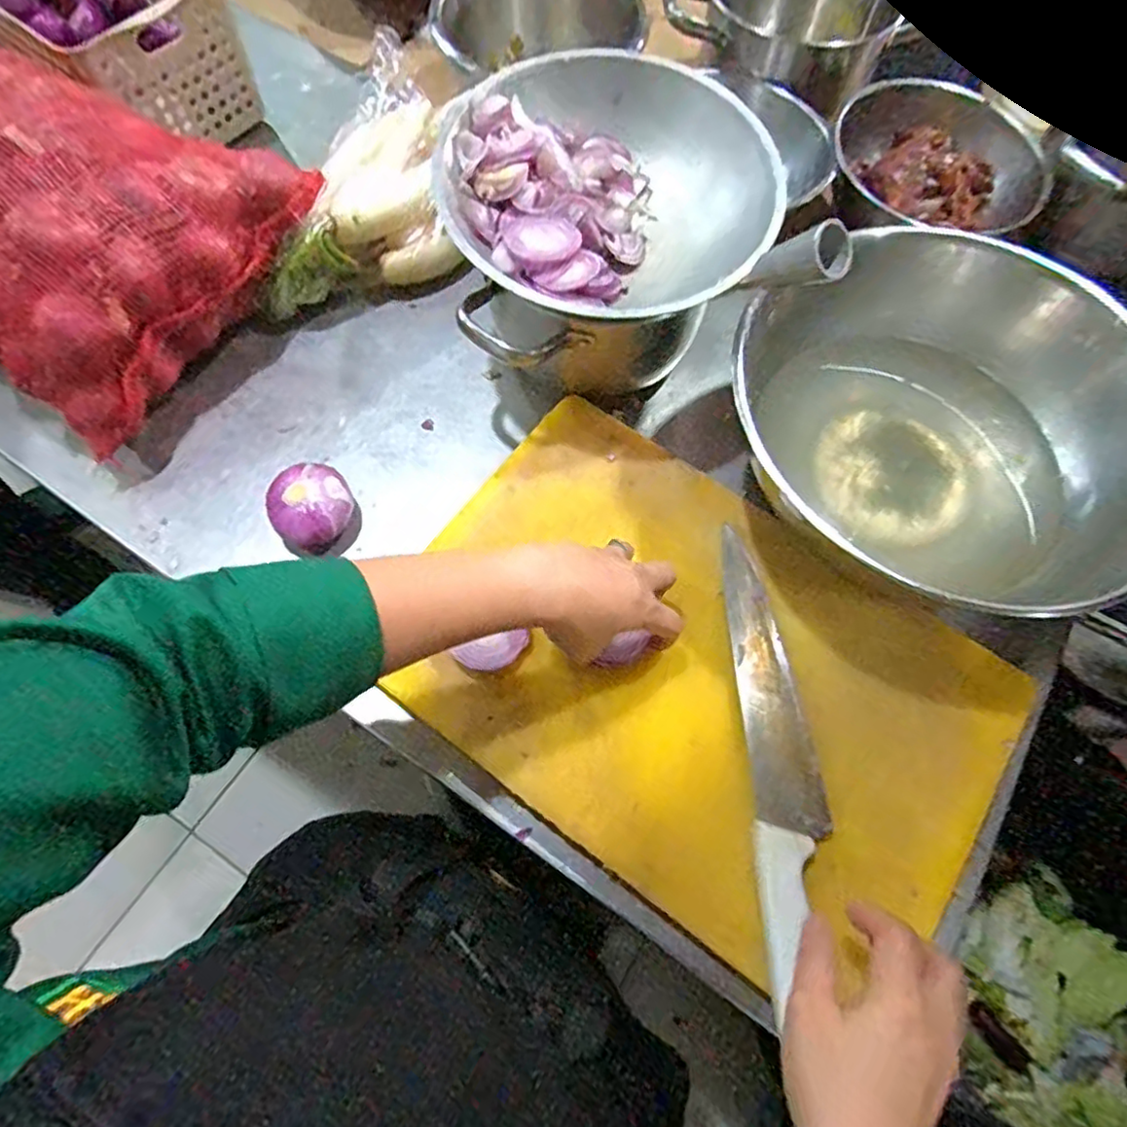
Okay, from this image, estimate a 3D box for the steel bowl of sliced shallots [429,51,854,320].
[{"bbox_3d":[0.048,-0.299,0.524,0.276,0.078,0.242,20,68,5],"label":"steel bowl of sliced shallots"}]

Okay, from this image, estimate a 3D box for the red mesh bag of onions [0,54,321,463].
[{"bbox_3d":[-0.485,-0.338,0.551,0.447,0.150,0.289,30,69,9],"label":"red mesh bag of onions"}]

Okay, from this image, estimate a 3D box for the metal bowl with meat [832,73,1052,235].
[{"bbox_3d":[0.384,-0.409,0.676,0.210,0.067,0.212,1,68,-2],"label":"metal bowl with meat"}]

